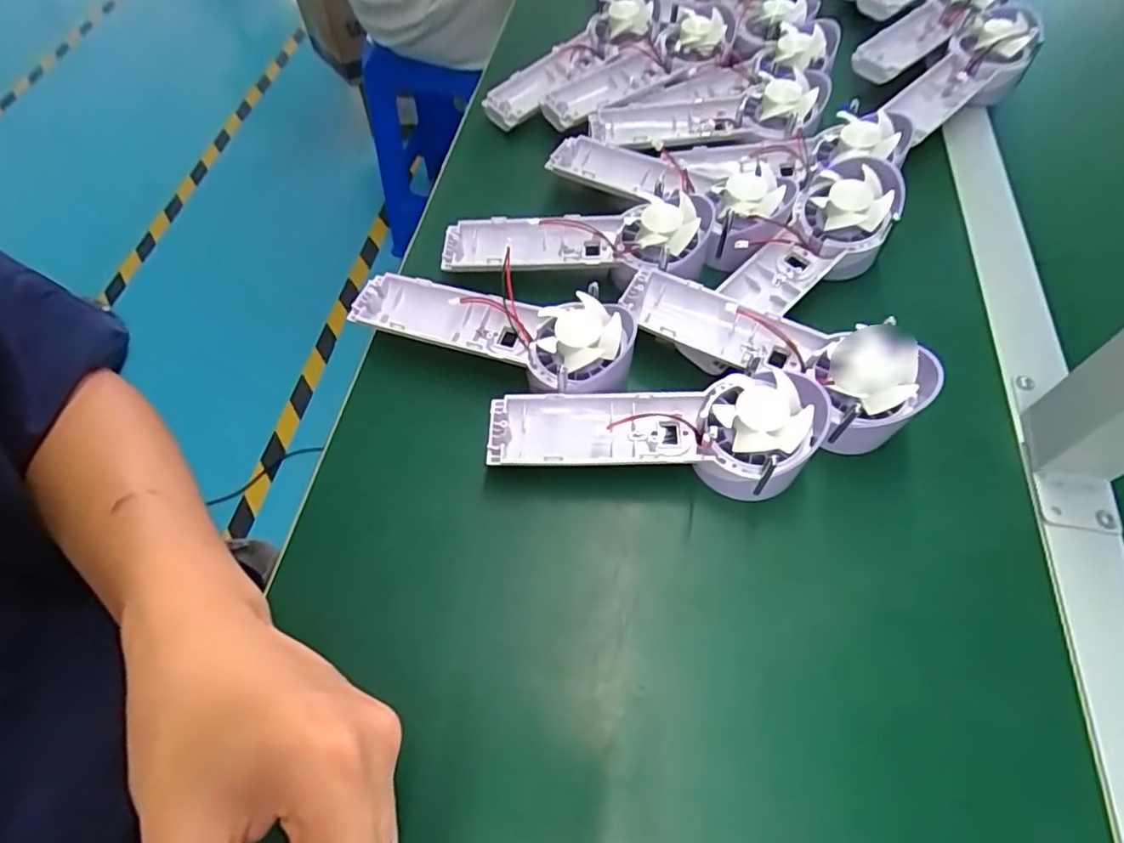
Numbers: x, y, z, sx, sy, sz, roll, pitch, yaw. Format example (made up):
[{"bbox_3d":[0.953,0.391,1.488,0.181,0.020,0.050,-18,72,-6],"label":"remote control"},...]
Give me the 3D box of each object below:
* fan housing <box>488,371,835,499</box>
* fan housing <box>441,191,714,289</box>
[{"bbox_3d":[0.049,0.005,0.333,0.176,0.048,0.060,6,59,5],"label":"fan housing"},{"bbox_3d":[0.009,-0.123,0.393,0.175,0.032,0.060,0,59,1],"label":"fan housing"}]

